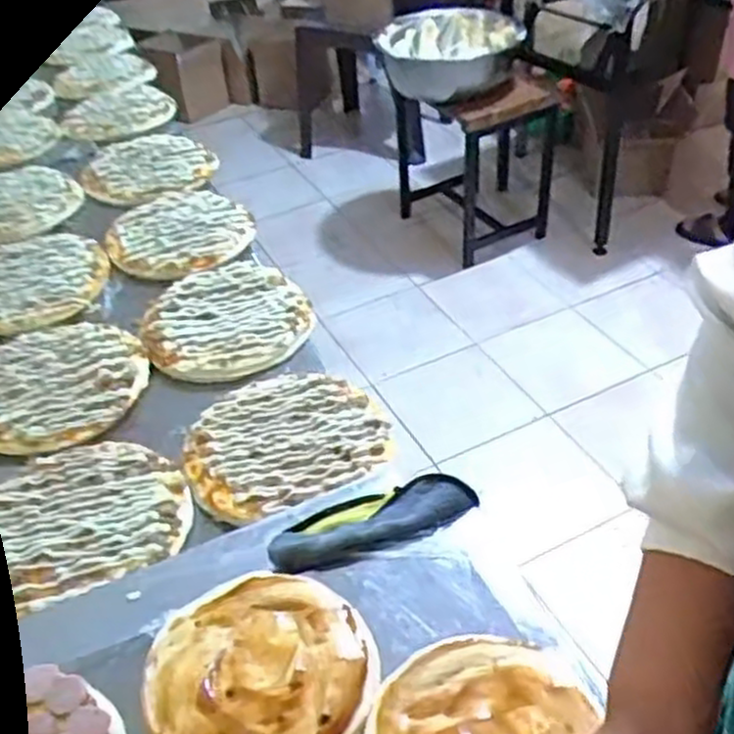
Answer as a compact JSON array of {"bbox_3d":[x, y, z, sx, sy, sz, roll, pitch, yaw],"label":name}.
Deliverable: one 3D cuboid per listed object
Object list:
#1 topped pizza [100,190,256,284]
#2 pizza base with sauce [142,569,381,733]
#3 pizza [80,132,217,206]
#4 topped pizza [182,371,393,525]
[{"bbox_3d":[-0.264,-0.193,1.091,0.186,0.015,0.224,-25,45,-22],"label":"topped pizza"},{"bbox_3d":[-0.069,0.200,0.510,0.144,0.015,0.147,-3,41,2],"label":"pizza base with sauce"},{"bbox_3d":[-0.362,-0.329,1.272,0.194,0.024,0.233,-24,44,-21],"label":"pizza"},{"bbox_3d":[-0.081,0.070,0.776,0.194,0.019,0.179,-3,41,2],"label":"topped pizza"}]

